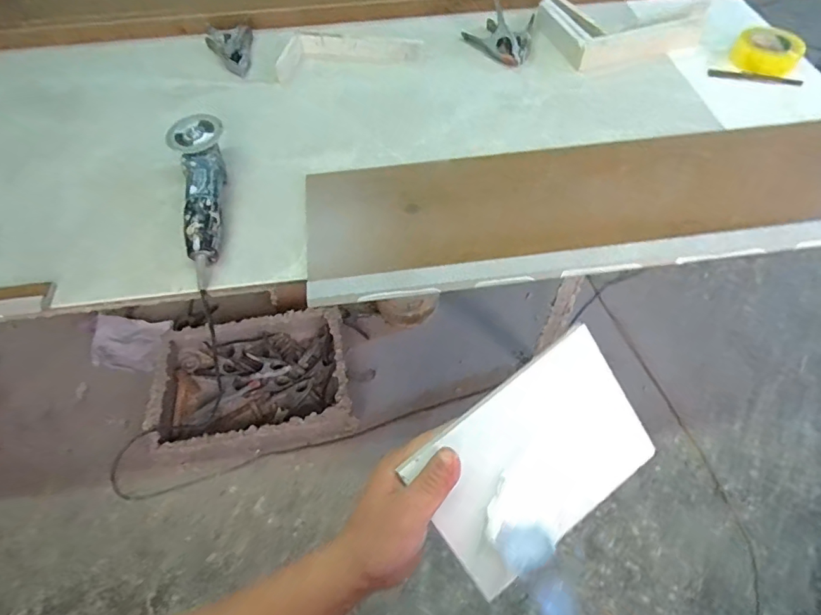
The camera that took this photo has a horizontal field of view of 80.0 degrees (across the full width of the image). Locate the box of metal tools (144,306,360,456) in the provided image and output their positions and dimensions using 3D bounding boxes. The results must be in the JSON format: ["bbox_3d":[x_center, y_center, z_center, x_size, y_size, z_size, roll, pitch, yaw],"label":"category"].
[{"bbox_3d":[-0.510,0.239,1.588,0.610,0.141,0.431,-7,56,-3],"label":"box of metal tools"}]

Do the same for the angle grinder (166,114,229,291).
[{"bbox_3d":[-0.354,-0.193,0.825,0.085,0.077,0.324,-8,75,-3],"label":"angle grinder"}]

